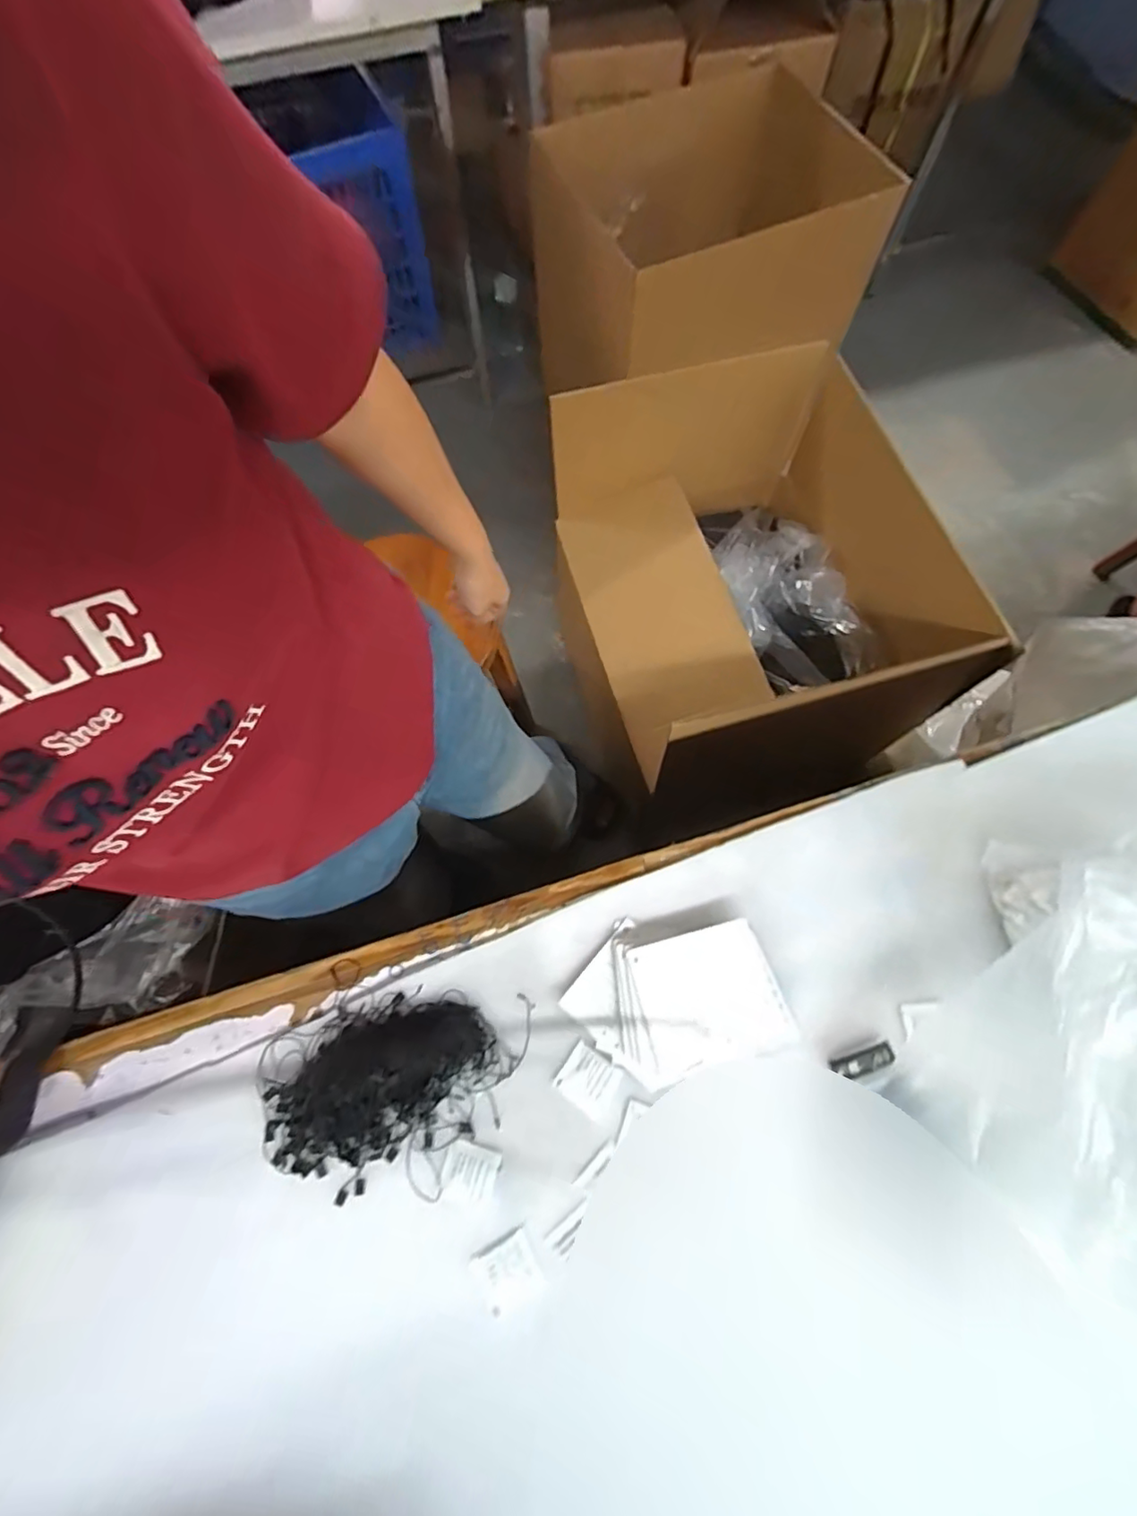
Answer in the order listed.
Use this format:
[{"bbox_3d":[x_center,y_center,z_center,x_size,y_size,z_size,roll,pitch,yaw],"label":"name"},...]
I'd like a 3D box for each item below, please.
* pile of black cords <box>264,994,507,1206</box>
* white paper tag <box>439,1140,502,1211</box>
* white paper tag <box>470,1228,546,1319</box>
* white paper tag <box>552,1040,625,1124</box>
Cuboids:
[{"bbox_3d":[-0.144,0.253,0.444,0.178,0.028,0.113,-25,72,-8],"label":"pile of black cords"},{"bbox_3d":[-0.074,0.311,0.433,0.039,0.005,0.037,15,71,6],"label":"white paper tag"},{"bbox_3d":[-0.043,0.367,0.413,0.041,0.007,0.039,-22,60,-23],"label":"white paper tag"},{"bbox_3d":[0.016,0.253,0.455,0.044,0.004,0.039,31,73,11],"label":"white paper tag"}]

